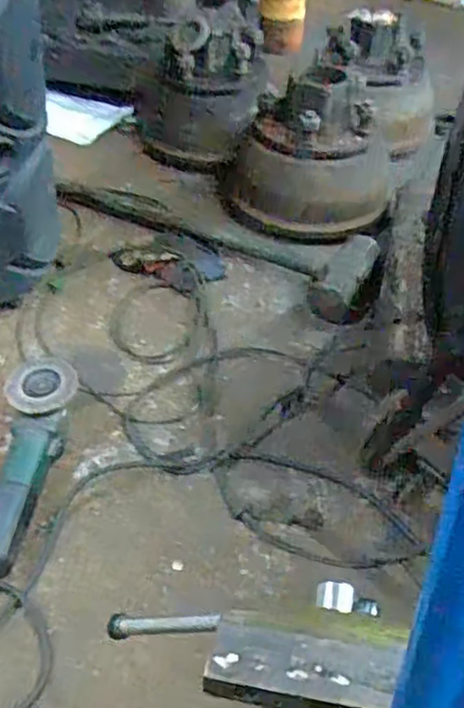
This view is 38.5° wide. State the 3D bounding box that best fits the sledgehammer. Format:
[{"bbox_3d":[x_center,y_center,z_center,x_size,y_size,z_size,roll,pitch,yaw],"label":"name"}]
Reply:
[{"bbox_3d":[-0.055,-0.243,1.314,0.650,0.057,0.176,21,49,18],"label":"sledgehammer"}]

